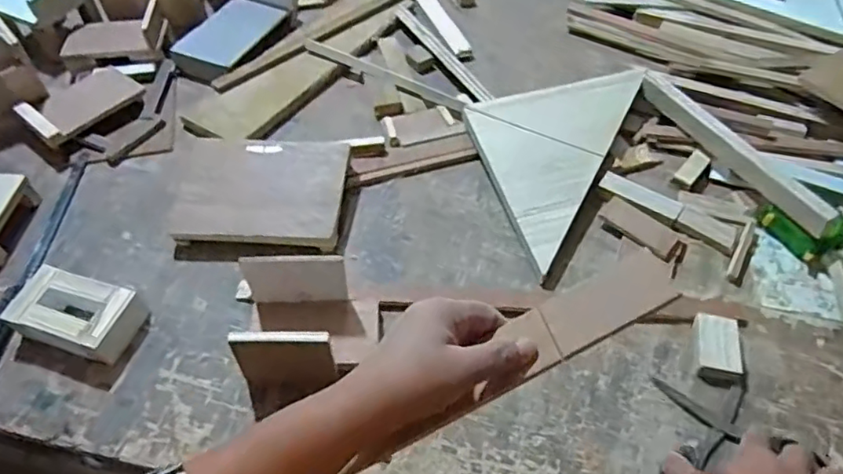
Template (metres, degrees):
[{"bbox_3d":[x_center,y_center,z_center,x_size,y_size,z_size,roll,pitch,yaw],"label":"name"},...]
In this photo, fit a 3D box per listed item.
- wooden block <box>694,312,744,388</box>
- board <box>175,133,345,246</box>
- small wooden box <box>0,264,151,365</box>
[{"bbox_3d":[0.282,0.106,0.555,0.041,0.018,0.067,10,54,8],"label":"wooden block"},{"bbox_3d":[-0.182,-0.053,0.647,0.194,0.018,0.127,4,68,6],"label":"board"},{"bbox_3d":[-0.331,0.075,0.564,0.119,0.046,0.071,12,54,10],"label":"small wooden box"}]

